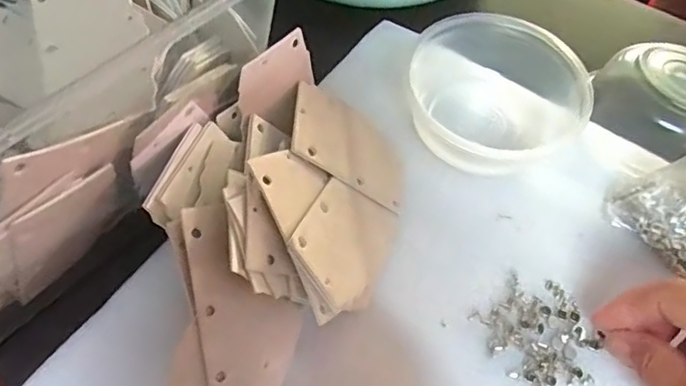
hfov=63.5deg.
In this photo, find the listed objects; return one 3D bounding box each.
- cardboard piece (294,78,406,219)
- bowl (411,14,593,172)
[{"bbox_3d":[0.006,-0.029,0.326,0.085,0.005,0.060,31,47,-33],"label":"cardboard piece"},{"bbox_3d":[0.096,-0.061,0.354,0.112,0.061,0.090,24,58,11],"label":"bowl"}]

